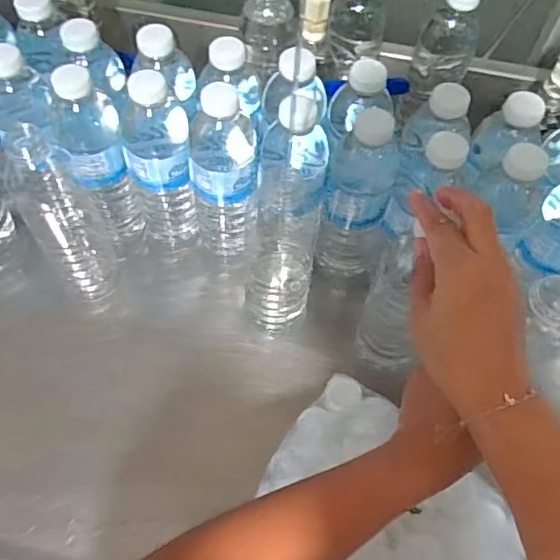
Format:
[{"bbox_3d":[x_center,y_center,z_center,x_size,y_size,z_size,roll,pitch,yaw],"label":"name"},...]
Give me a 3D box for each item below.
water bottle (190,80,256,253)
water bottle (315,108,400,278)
[{"bbox_3d":[-0.054,-0.092,0.532,0.062,0.198,0.053,-3,59,-5],"label":"water bottle"},{"bbox_3d":[0.074,-0.072,0.524,0.065,0.198,0.059,11,59,4],"label":"water bottle"}]

